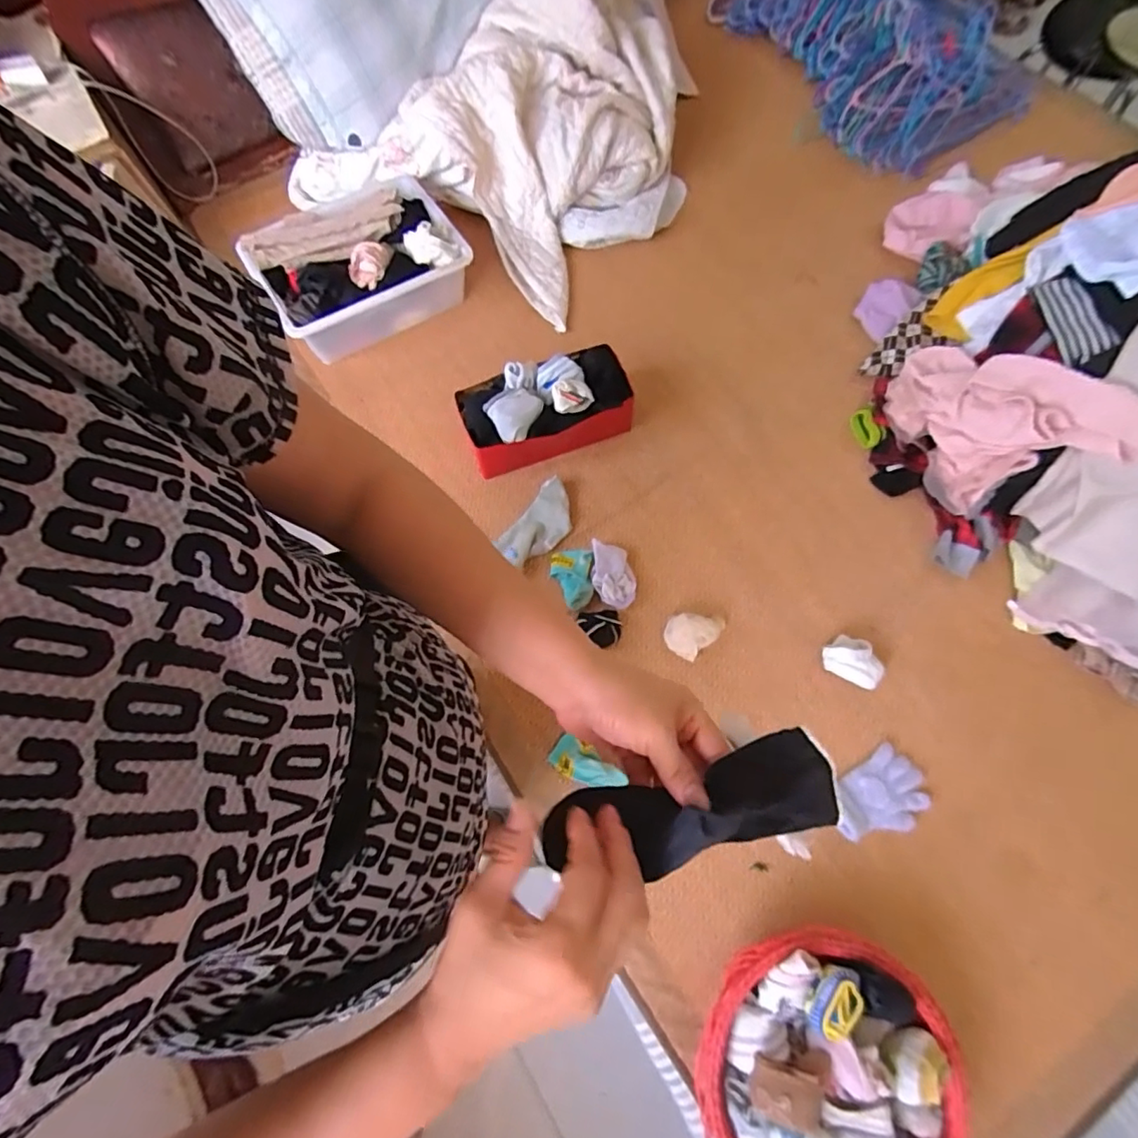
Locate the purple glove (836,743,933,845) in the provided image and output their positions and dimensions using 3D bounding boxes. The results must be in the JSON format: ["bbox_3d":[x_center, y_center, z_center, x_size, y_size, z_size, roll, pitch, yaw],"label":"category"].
[{"bbox_3d":[0.426,0.317,0.772,0.142,0.013,0.093,-32,74,-12],"label":"purple glove"}]

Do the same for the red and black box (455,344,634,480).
[{"bbox_3d":[-0.038,-0.274,0.981,0.282,0.115,0.141,-18,69,-5],"label":"red and black box"}]

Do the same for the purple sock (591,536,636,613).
[{"bbox_3d":[0.071,0.012,0.900,0.070,0.040,0.110,-1,69,1],"label":"purple sock"}]

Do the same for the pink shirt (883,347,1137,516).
[{"bbox_3d":[0.647,-0.234,0.860,0.188,0.200,0.306,-33,71,-11],"label":"pink shirt"}]

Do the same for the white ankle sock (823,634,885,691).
[{"bbox_3d":[0.426,0.136,0.837,0.088,0.046,0.068,25,71,11],"label":"white ankle sock"}]

